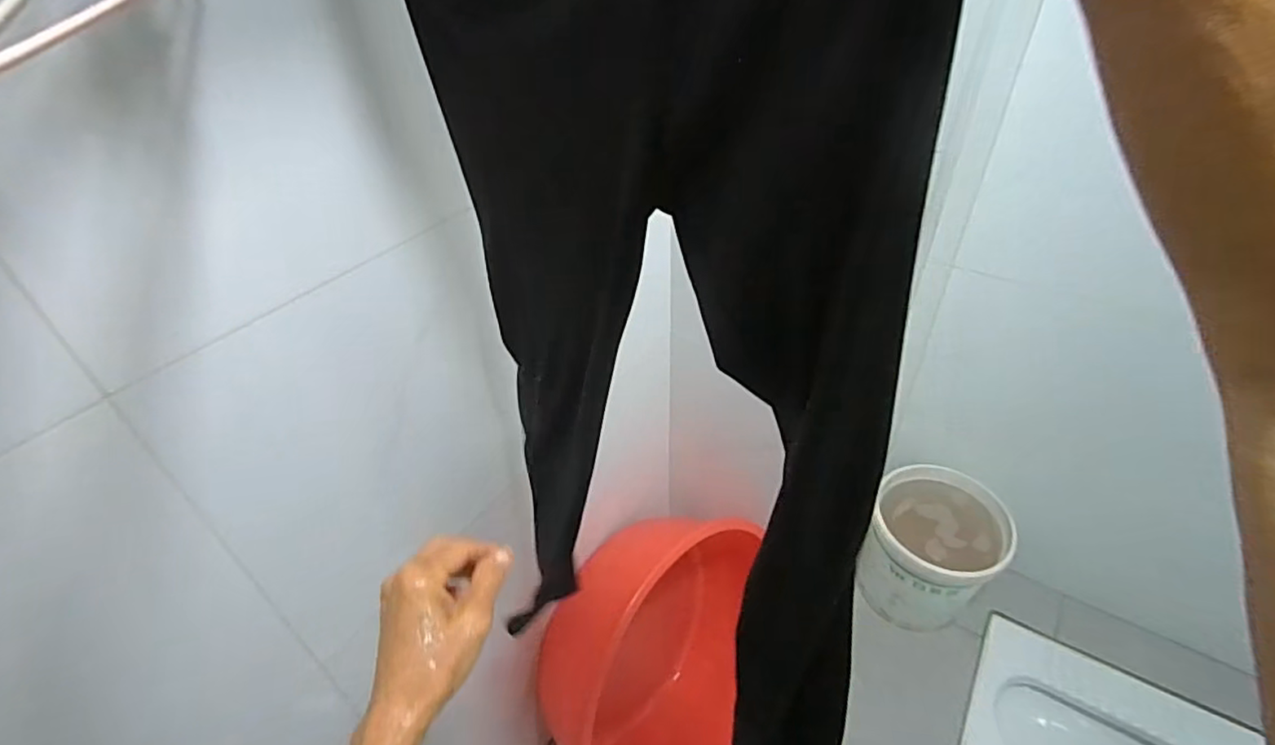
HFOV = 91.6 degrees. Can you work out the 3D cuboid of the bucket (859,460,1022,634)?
[{"bbox_3d":[0.707,0.443,1.514,0.295,0.306,0.266,19,44,22],"label":"bucket"}]

